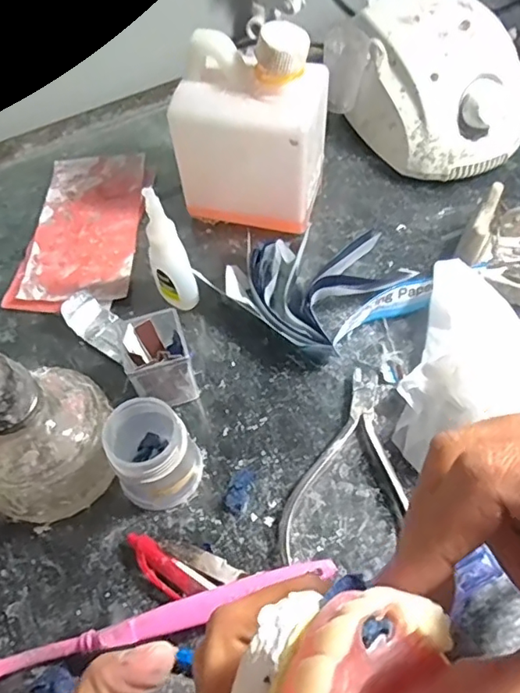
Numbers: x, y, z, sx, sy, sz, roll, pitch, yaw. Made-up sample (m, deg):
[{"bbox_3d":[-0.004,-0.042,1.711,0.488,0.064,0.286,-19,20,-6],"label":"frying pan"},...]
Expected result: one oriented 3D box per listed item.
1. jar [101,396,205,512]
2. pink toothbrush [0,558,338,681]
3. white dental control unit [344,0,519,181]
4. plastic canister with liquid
[{"bbox_3d":[-0.054,0.053,0.282,0.039,0.049,0.047,-24,59,-11],"label":"jar"},{"bbox_3d":[-0.059,0.130,0.249,0.191,0.021,0.014,-15,57,-6],"label":"pink toothbrush"},{"bbox_3d":[0.126,-0.194,0.412,0.103,0.085,0.140,-26,59,-12],"label":"white dental control unit"},{"bbox_3d":[-0.004,-0.141,0.359,0.085,0.126,0.064,12,59,11],"label":"plastic canister with liquid"}]

